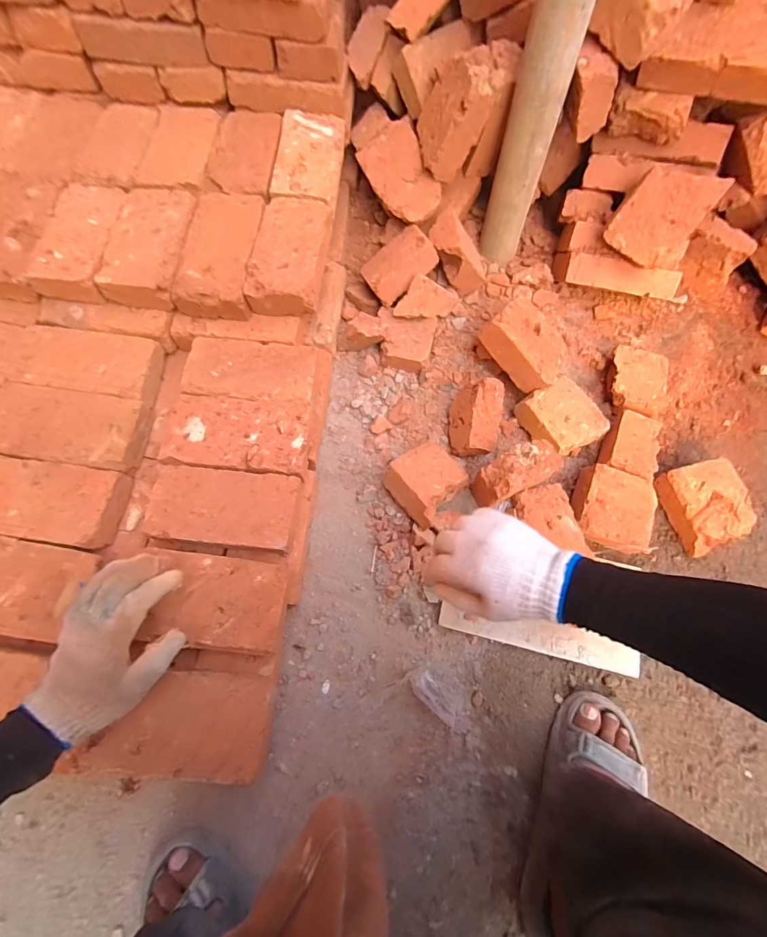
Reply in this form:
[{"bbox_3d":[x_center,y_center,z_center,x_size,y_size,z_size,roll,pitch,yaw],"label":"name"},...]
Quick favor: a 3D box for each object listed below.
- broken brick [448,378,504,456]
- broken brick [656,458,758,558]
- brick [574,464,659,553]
[{"bbox_3d":[0.144,-0.079,0.667,0.064,0.068,0.123,10,89,-16],"label":"broken brick"},{"bbox_3d":[0.498,0.057,0.650,0.106,0.054,0.125,-14,70,-6],"label":"broken brick"},{"bbox_3d":[0.345,0.063,0.642,0.115,0.060,0.116,15,70,4],"label":"brick"}]

